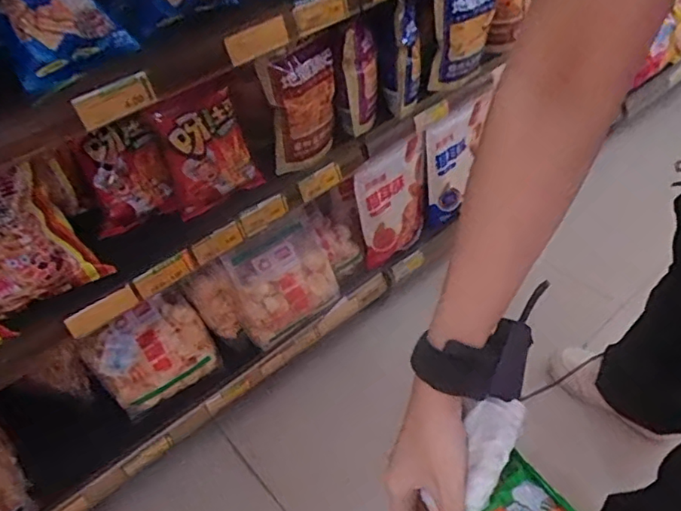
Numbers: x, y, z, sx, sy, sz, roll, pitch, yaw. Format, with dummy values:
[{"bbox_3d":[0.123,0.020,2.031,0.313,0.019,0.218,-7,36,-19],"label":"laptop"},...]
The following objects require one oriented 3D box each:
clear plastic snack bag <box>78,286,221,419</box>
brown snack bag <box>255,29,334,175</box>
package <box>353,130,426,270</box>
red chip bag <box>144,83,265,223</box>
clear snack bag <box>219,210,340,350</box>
[{"bbox_3d":[-0.321,0.165,0.964,0.182,0.145,0.080,-29,14,-22],"label":"clear plastic snack bag"},{"bbox_3d":[-0.055,-0.235,0.858,0.128,0.193,0.038,-38,54,-27],"label":"brown snack bag"},{"bbox_3d":[0.110,-0.103,1.077,0.175,0.216,0.048,-38,54,-27],"label":"package"},{"bbox_3d":[-0.192,-0.154,0.816,0.134,0.179,0.055,-23,48,-15],"label":"red chip bag"},{"bbox_3d":[-0.105,0.044,0.999,0.191,0.174,0.065,-35,13,-27],"label":"clear snack bag"}]

